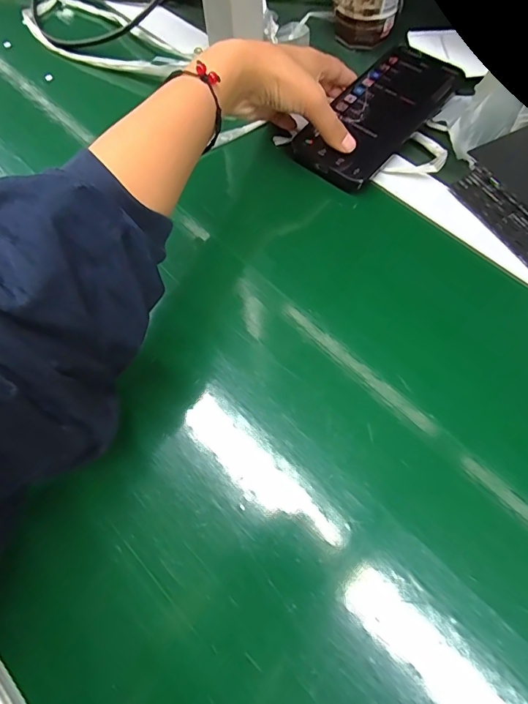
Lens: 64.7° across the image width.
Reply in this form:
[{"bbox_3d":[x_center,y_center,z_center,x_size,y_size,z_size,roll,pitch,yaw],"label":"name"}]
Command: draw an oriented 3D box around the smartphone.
[{"bbox_3d":[0.098,-0.206,0.363,0.151,0.014,0.080,-44,70,-10],"label":"smartphone"}]

